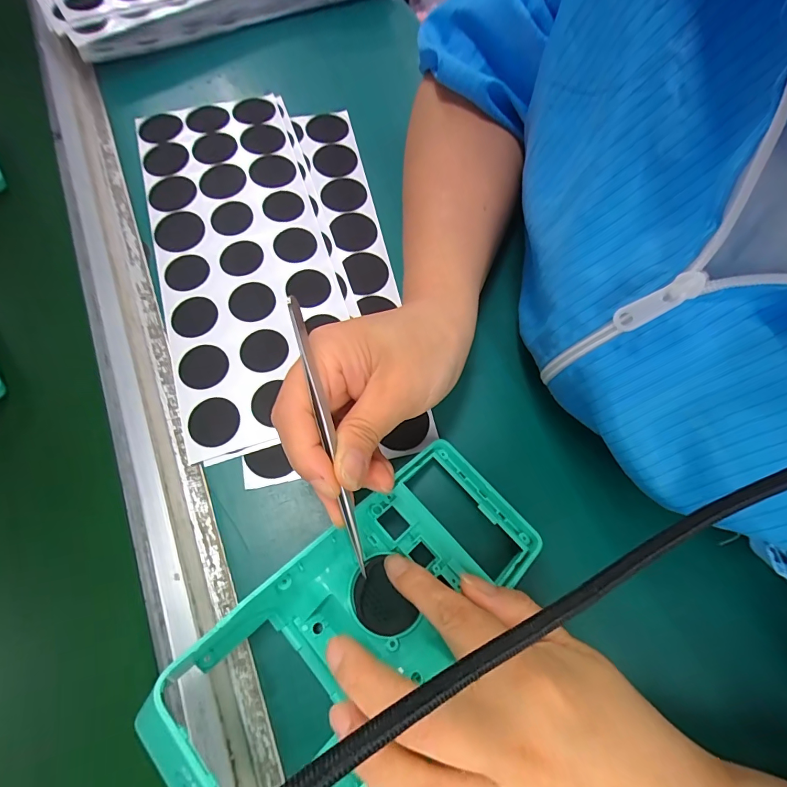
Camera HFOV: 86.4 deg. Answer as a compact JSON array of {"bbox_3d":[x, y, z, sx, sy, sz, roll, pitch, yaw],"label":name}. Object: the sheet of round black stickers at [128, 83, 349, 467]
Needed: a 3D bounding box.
[{"bbox_3d":[-0.110,-0.107,0.298,0.116,0.009,0.296,-17,69,-7],"label":"sheet of round black stickers"}]

